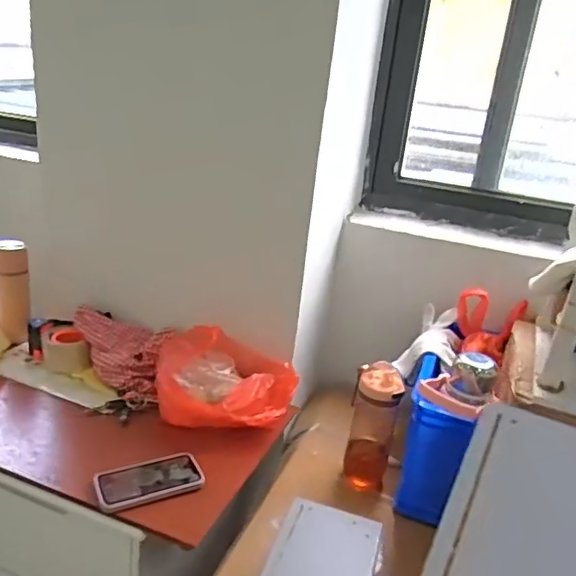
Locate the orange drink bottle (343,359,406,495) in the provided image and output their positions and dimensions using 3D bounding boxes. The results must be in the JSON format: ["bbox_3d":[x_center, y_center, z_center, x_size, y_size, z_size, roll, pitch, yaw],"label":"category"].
[{"bbox_3d":[0.148,0.236,1.005,0.078,0.215,0.088,8,20,7],"label":"orange drink bottle"}]

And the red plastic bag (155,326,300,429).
[{"bbox_3d":[-0.112,0.169,1.061,0.248,0.147,0.152,9,20,9],"label":"red plastic bag"}]

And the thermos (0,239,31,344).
[{"bbox_3d":[-0.595,0.008,1.247,0.067,0.209,0.062,-1,21,-17],"label":"thermos"}]

